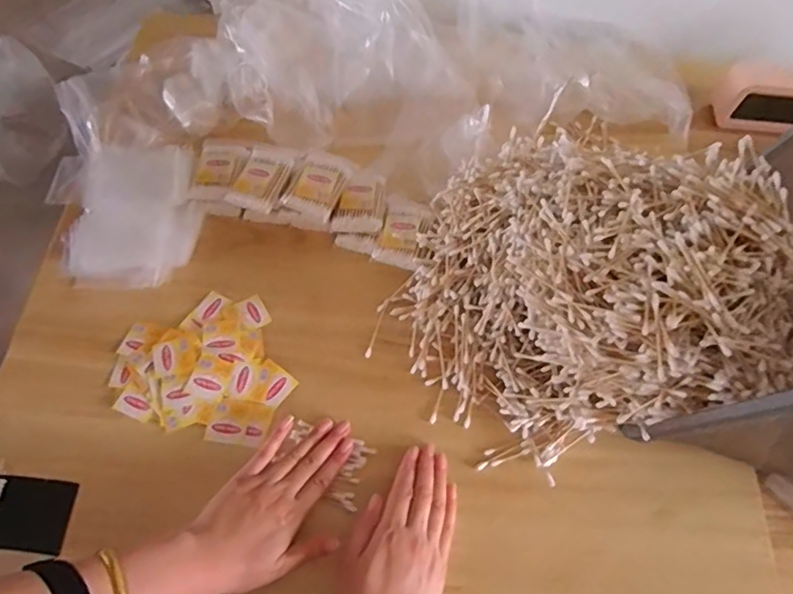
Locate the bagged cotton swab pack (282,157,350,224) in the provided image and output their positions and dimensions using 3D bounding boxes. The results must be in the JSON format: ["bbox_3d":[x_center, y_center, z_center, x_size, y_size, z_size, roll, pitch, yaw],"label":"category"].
[{"bbox_3d":[-0.090,-0.131,0.628,0.059,0.018,0.079,19,64,7],"label":"bagged cotton swab pack"}]

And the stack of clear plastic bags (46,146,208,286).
[{"bbox_3d":[-0.308,-0.098,0.632,0.153,0.050,0.177,-14,65,-10],"label":"stack of clear plastic bags"}]

